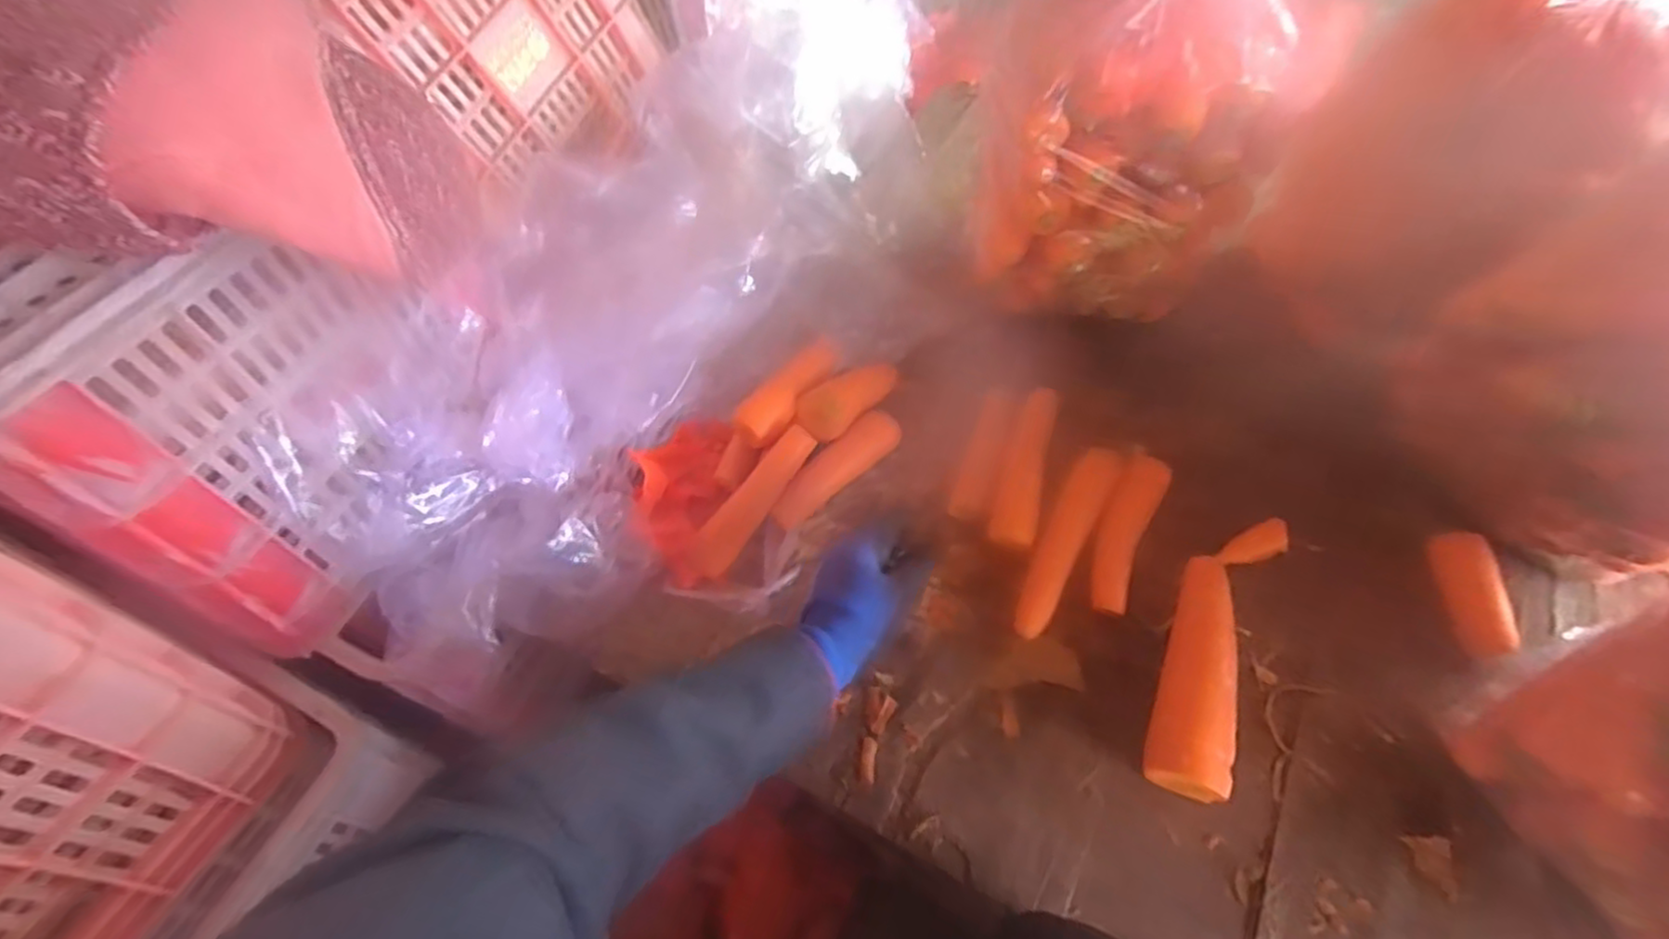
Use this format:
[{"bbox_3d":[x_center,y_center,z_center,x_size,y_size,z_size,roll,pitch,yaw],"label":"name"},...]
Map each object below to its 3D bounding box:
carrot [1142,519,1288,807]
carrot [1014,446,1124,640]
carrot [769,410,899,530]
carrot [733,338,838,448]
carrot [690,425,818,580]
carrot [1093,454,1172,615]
[{"bbox_3d":[0.302,0.134,0.571,0.066,0.048,0.259,23,61,20],"label":"carrot"},{"bbox_3d":[0.203,0.063,0.633,0.037,0.038,0.195,24,61,20],"label":"carrot"},{"bbox_3d":[0.002,-0.003,0.688,0.152,0.038,0.029,-38,61,-19],"label":"carrot"},{"bbox_3d":[-0.043,-0.076,0.682,0.033,0.031,0.128,31,64,23],"label":"carrot"},{"bbox_3d":[-0.074,0.028,0.656,0.034,0.025,0.156,35,84,23],"label":"carrot"},{"bbox_3d":[0.256,0.057,0.632,0.043,0.037,0.161,22,61,19],"label":"carrot"}]

